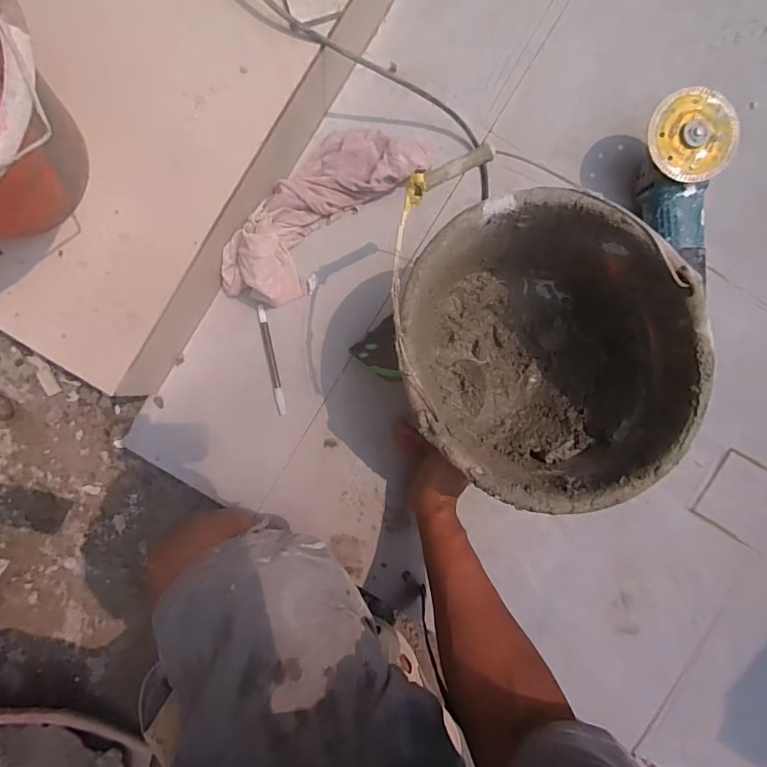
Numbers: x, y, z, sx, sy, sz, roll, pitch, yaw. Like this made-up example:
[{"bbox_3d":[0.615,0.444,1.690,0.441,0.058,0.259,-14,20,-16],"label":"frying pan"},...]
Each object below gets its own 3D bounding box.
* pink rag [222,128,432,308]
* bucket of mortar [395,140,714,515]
[{"bbox_3d":[-0.086,-0.213,0.566,0.292,0.073,0.112,-44,92,2],"label":"pink rag"},{"bbox_3d":[0.132,-0.038,0.481,0.297,0.188,0.254,31,91,-5],"label":"bucket of mortar"}]

